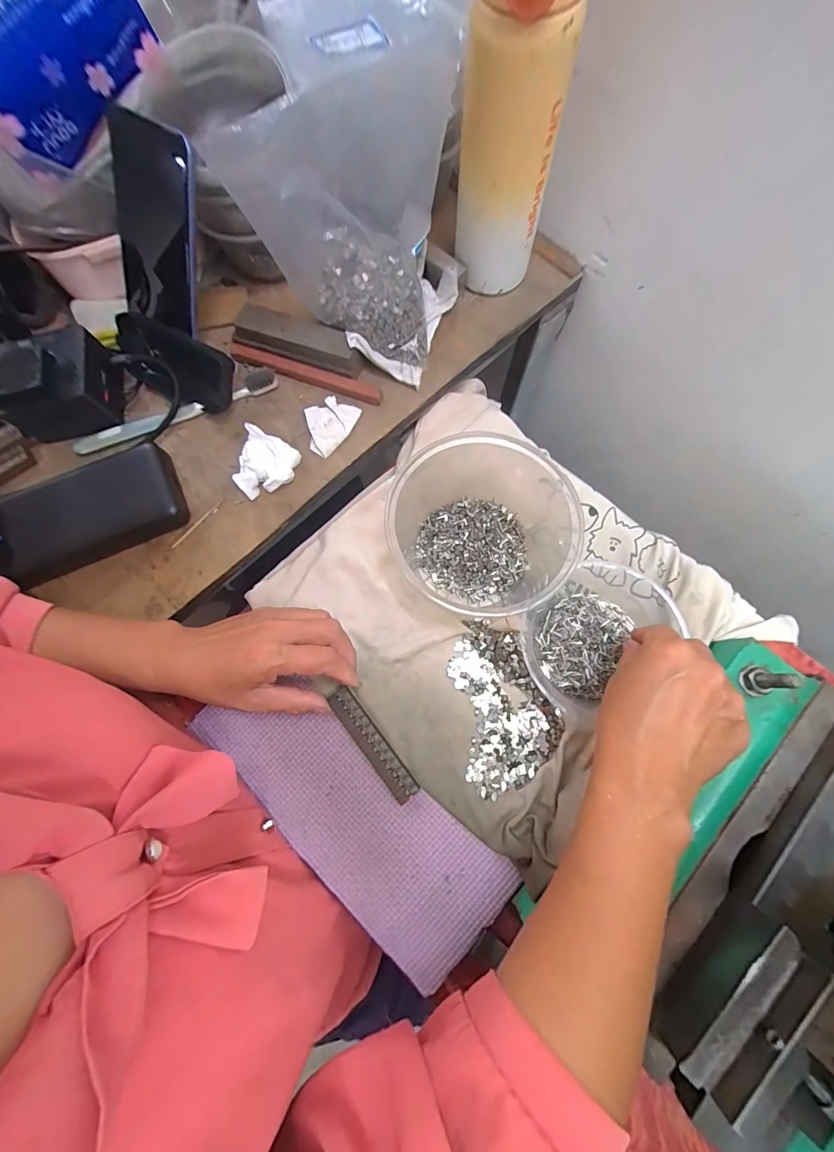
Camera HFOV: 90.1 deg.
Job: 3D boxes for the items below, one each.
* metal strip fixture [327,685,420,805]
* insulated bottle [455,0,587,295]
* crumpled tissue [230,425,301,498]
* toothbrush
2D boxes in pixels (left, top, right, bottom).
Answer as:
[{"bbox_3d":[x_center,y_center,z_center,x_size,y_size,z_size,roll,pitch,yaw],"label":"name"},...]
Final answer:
[{"bbox_3d":[-0.035,0.132,0.328,0.021,0.007,0.097,-38,79,-9],"label":"metal strip fixture"},{"bbox_3d":[0.067,-0.310,0.295,0.066,0.227,0.059,17,78,5],"label":"insulated bottle"},{"bbox_3d":[-0.127,-0.091,0.350,0.042,0.028,0.051,21,78,6],"label":"crumpled tissue"},{"bbox_3d":[-0.212,-0.146,0.369,0.180,0.014,0.015,-23,77,-4],"label":"toothbrush"}]

